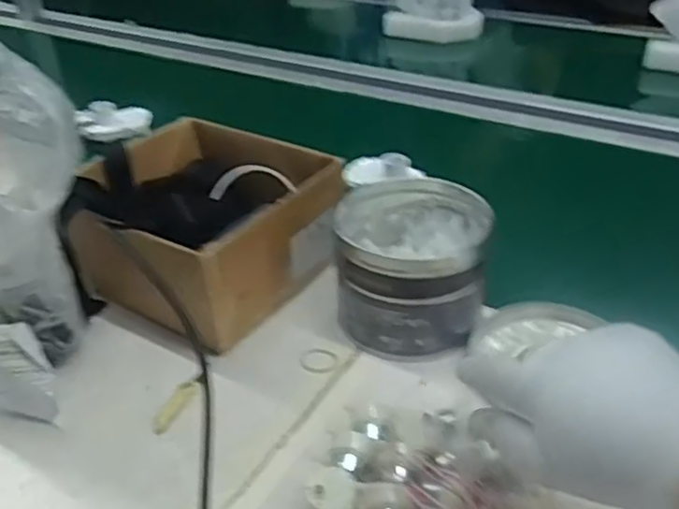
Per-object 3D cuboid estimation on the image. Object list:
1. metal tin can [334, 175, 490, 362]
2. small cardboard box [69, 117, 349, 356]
[{"bbox_3d":[0.063,0.008,0.576,0.130,0.100,0.136,10,37,18],"label":"metal tin can"},{"bbox_3d":[-0.126,-0.028,0.634,0.210,0.106,0.200,18,40,27],"label":"small cardboard box"}]

